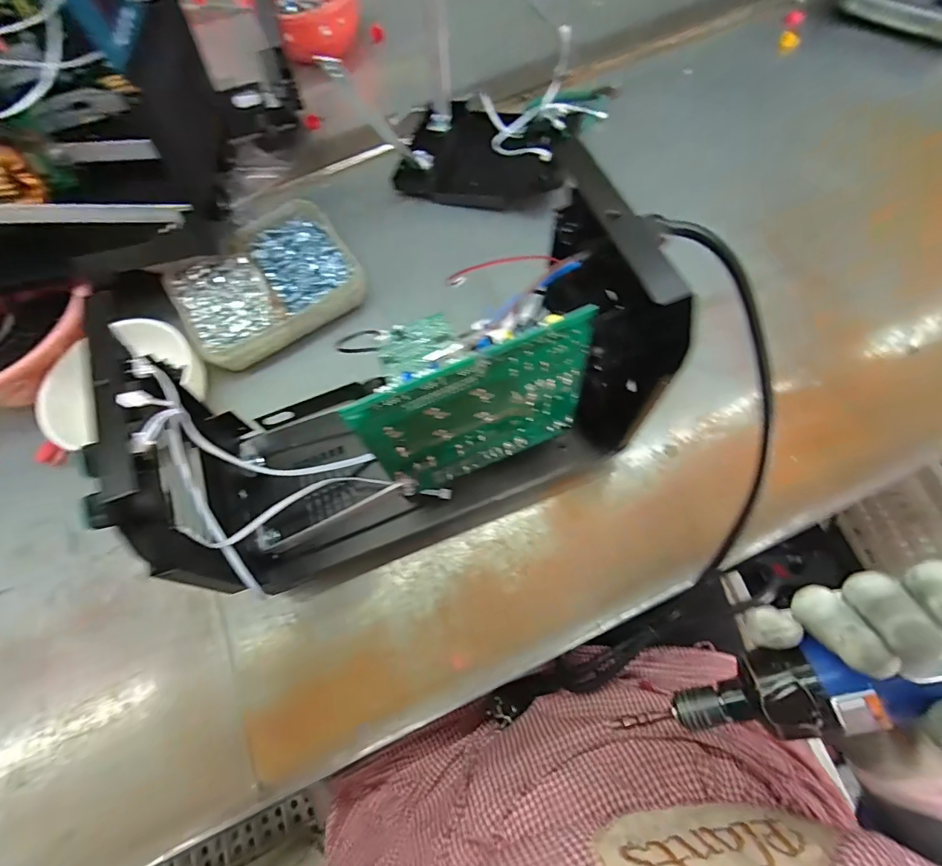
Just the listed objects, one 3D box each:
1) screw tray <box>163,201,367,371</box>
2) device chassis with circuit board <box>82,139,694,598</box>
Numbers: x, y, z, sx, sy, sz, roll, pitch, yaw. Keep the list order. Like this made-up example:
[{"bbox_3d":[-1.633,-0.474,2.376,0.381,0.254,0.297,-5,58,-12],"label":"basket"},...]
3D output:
[{"bbox_3d":[-0.214,-0.155,0.487,0.180,0.050,0.152,-33,69,-10],"label":"screw tray"},{"bbox_3d":[-0.049,-0.024,0.347,0.332,0.230,0.152,-23,67,-5],"label":"device chassis with circuit board"}]

